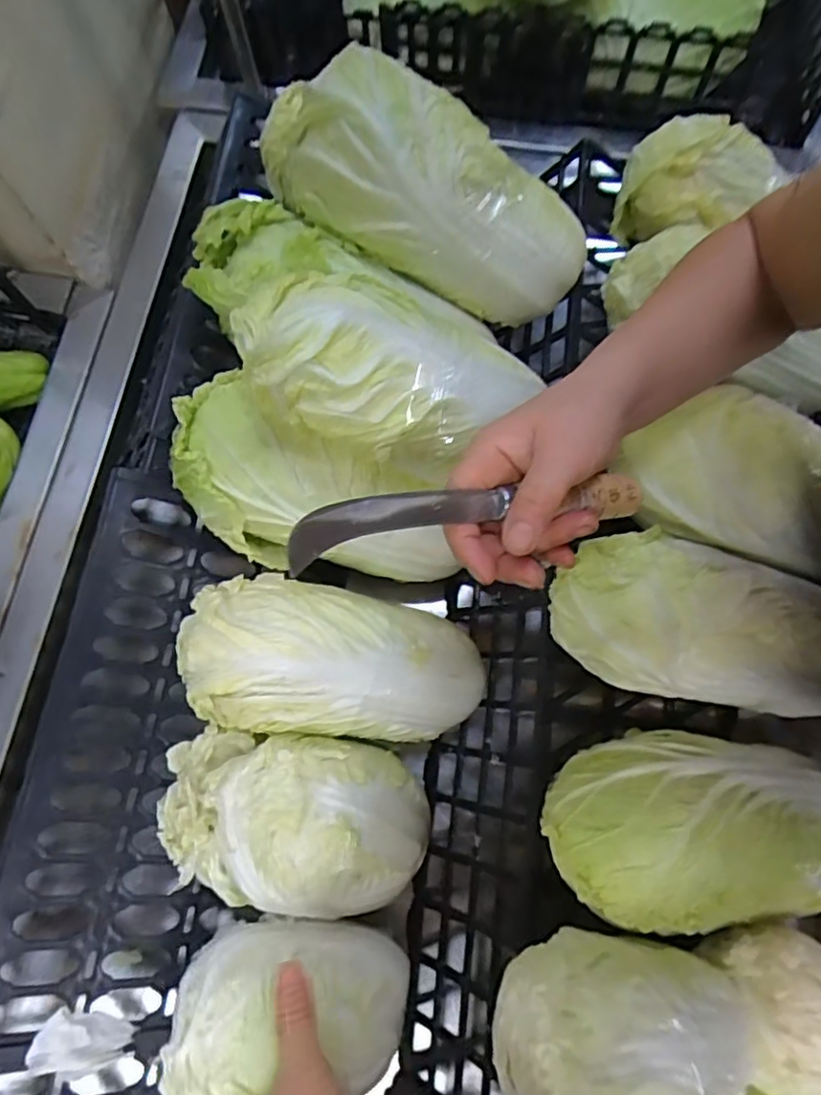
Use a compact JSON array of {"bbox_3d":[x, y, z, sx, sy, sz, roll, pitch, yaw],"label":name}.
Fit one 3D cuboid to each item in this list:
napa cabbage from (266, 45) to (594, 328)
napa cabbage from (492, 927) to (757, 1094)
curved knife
[{"bbox_3d":[0.013,-0.255,0.460,0.249,0.130,0.092,21,75,-21],"label":"napa cabbage"},{"bbox_3d":[0.117,0.258,0.318,0.139,0.078,0.084,-9,75,-1],"label":"napa cabbage"},{"bbox_3d":[0.037,-0.017,0.296,0.195,0.013,0.024,-8,73,-24],"label":"curved knife"}]

